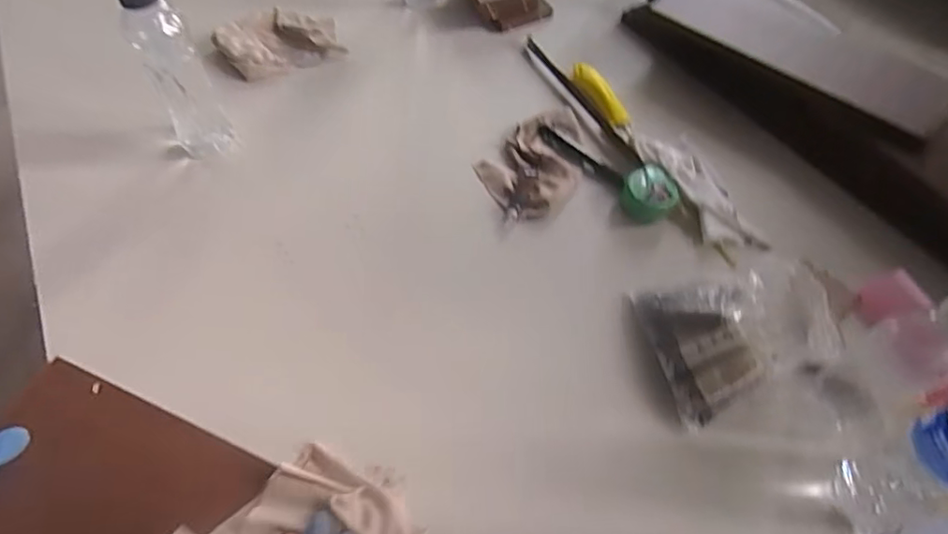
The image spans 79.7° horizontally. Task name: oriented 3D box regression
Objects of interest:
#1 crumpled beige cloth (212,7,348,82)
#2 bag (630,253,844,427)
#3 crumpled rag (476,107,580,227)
[{"bbox_3d":[-0.297,-0.344,0.871,0.176,0.037,0.128,-23,60,-17],"label":"crumpled beige cloth"},{"bbox_3d":[0.267,0.065,0.582,0.162,0.090,0.152,-7,54,-7],"label":"bag"},{"bbox_3d":[0.091,-0.137,0.756,0.123,0.023,0.195,35,60,22],"label":"crumpled rag"}]

